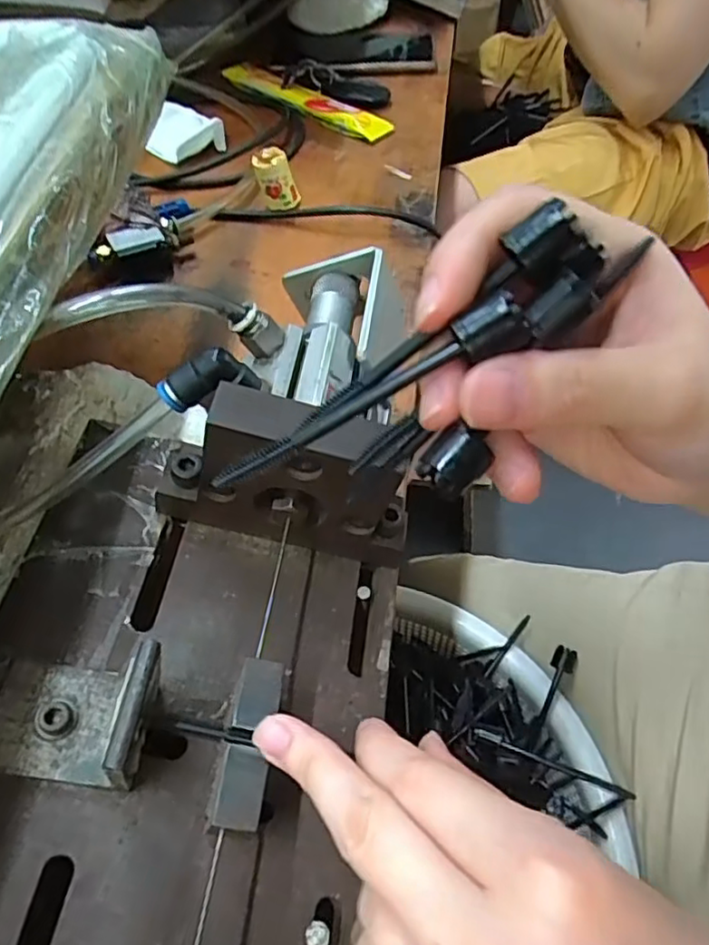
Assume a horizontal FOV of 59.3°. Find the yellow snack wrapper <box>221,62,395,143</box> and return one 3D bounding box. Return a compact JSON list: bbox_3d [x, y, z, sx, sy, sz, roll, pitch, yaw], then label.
[{"bbox_3d":[-0.049,-0.350,0.583,0.202,0.013,0.030,35,63,25],"label":"yellow snack wrapper"}]

